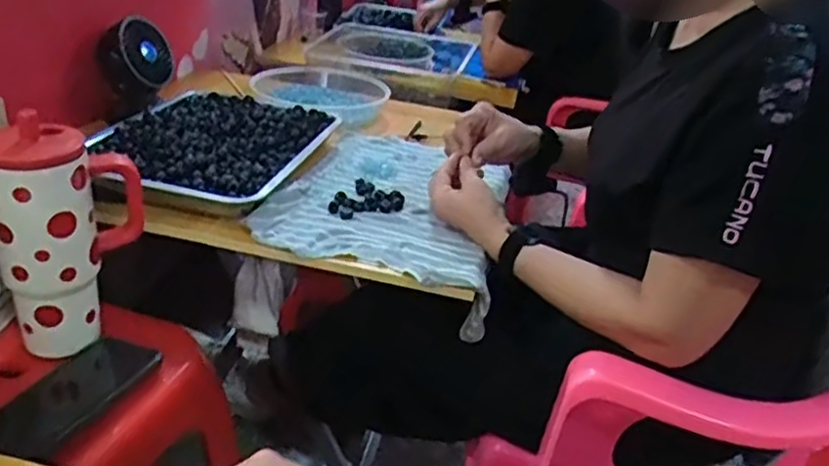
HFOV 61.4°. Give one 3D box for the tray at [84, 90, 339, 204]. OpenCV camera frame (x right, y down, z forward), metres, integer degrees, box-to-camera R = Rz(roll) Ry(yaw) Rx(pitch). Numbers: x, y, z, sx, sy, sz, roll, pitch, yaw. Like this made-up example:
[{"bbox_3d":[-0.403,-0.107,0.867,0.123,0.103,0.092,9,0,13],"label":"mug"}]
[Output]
[{"bbox_3d":[-0.267,-0.125,0.960,0.261,0.050,0.355,14,28,12],"label":"tray"}]

